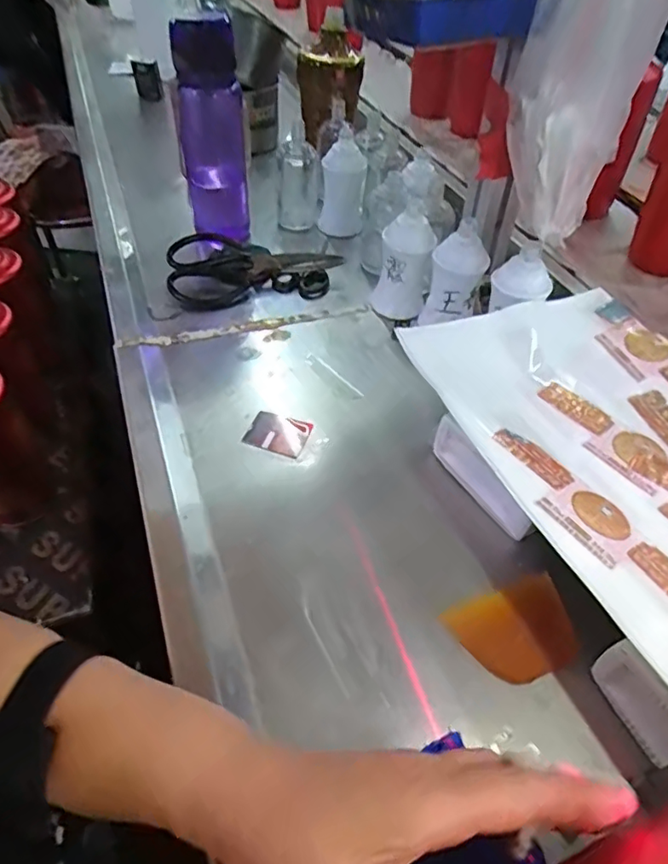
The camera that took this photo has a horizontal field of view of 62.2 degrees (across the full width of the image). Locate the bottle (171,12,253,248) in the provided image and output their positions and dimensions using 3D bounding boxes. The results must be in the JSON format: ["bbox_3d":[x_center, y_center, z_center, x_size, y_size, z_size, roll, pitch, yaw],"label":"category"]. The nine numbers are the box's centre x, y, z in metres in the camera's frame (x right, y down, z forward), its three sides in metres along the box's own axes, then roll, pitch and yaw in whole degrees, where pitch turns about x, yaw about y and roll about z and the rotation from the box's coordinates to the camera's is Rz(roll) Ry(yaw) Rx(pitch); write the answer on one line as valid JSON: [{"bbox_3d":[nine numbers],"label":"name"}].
[{"bbox_3d":[-0.136,-0.330,0.632,0.065,0.218,0.064,4,48,2],"label":"bottle"}]

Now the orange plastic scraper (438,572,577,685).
[{"bbox_3d":[0.123,0.135,0.375,0.081,0.004,0.060,-19,52,-10],"label":"orange plastic scraper"}]

